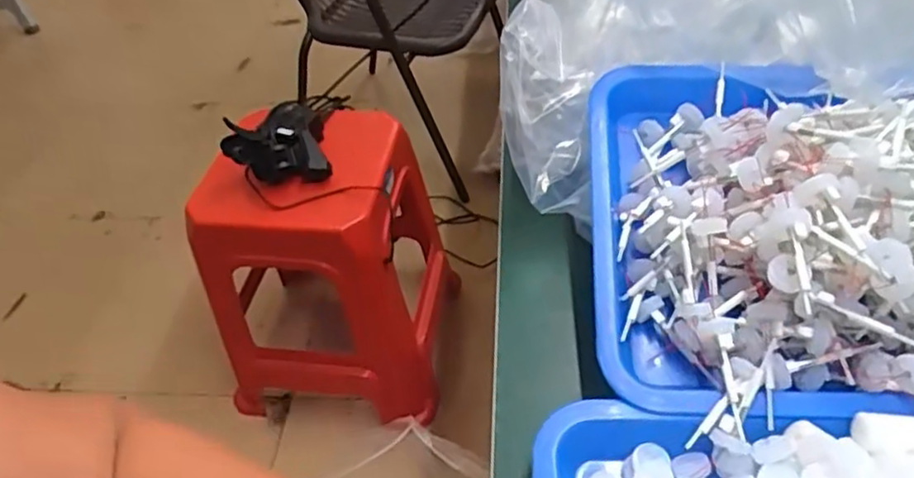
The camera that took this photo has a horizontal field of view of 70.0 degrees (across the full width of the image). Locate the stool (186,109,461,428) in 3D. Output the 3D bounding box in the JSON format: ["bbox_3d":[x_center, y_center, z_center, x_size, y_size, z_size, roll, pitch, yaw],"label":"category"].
[{"bbox_3d":[-0.221,0.029,1.189,0.349,0.488,0.402,3,47,10],"label":"stool"}]

